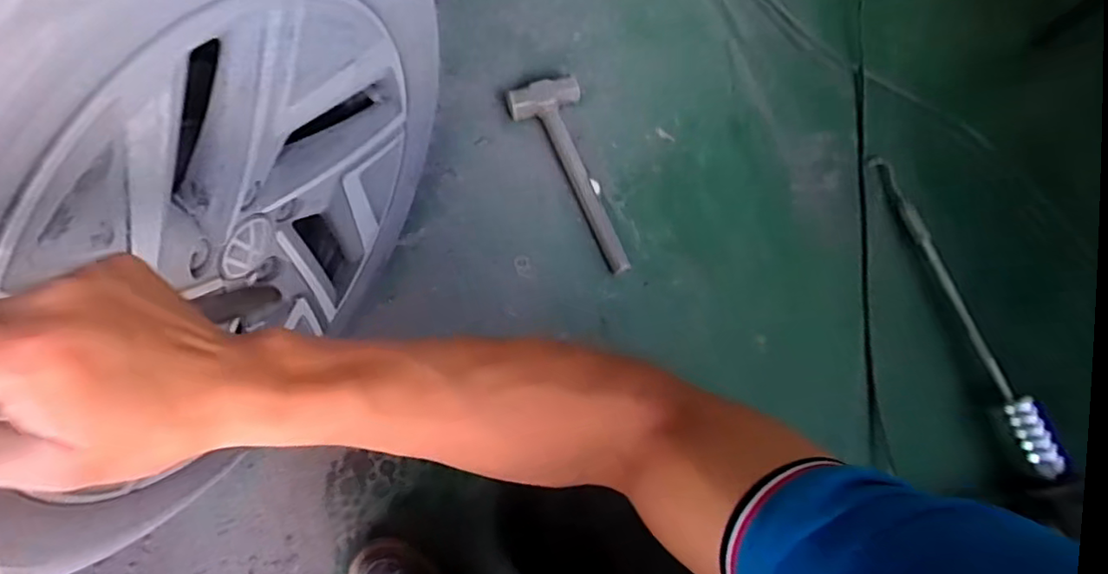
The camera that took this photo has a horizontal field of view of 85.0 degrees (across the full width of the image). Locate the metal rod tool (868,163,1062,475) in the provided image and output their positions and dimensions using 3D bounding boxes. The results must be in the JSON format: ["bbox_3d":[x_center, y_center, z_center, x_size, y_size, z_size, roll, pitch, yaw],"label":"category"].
[{"bbox_3d":[0.584,0.017,0.874,0.038,0.048,0.494,-20,76,-5],"label":"metal rod tool"}]

